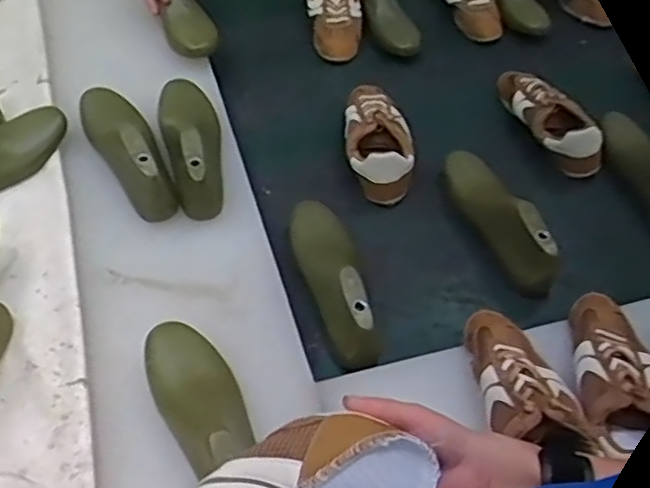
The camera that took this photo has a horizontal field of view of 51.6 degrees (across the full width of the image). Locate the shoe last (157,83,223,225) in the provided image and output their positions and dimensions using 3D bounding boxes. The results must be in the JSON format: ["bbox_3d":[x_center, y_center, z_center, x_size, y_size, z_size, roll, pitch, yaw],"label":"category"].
[{"bbox_3d":[-0.177,-0.143,0.886,0.078,0.080,0.229,-6,53,-10],"label":"shoe last"}]

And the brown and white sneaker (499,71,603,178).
[{"bbox_3d":[0.348,-0.201,1.052,0.079,0.071,0.232,-10,54,-12],"label":"brown and white sneaker"}]

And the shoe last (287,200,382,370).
[{"bbox_3d":[0.010,0.029,0.807,0.072,0.072,0.250,-8,54,-11],"label":"shoe last"}]

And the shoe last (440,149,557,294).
[{"bbox_3d":[0.228,-0.048,0.913,0.071,0.087,0.253,-9,41,-12],"label":"shoe last"}]

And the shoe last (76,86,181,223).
[{"bbox_3d":[-0.261,-0.141,0.873,0.079,0.082,0.250,-23,58,-21],"label":"shoe last"}]

